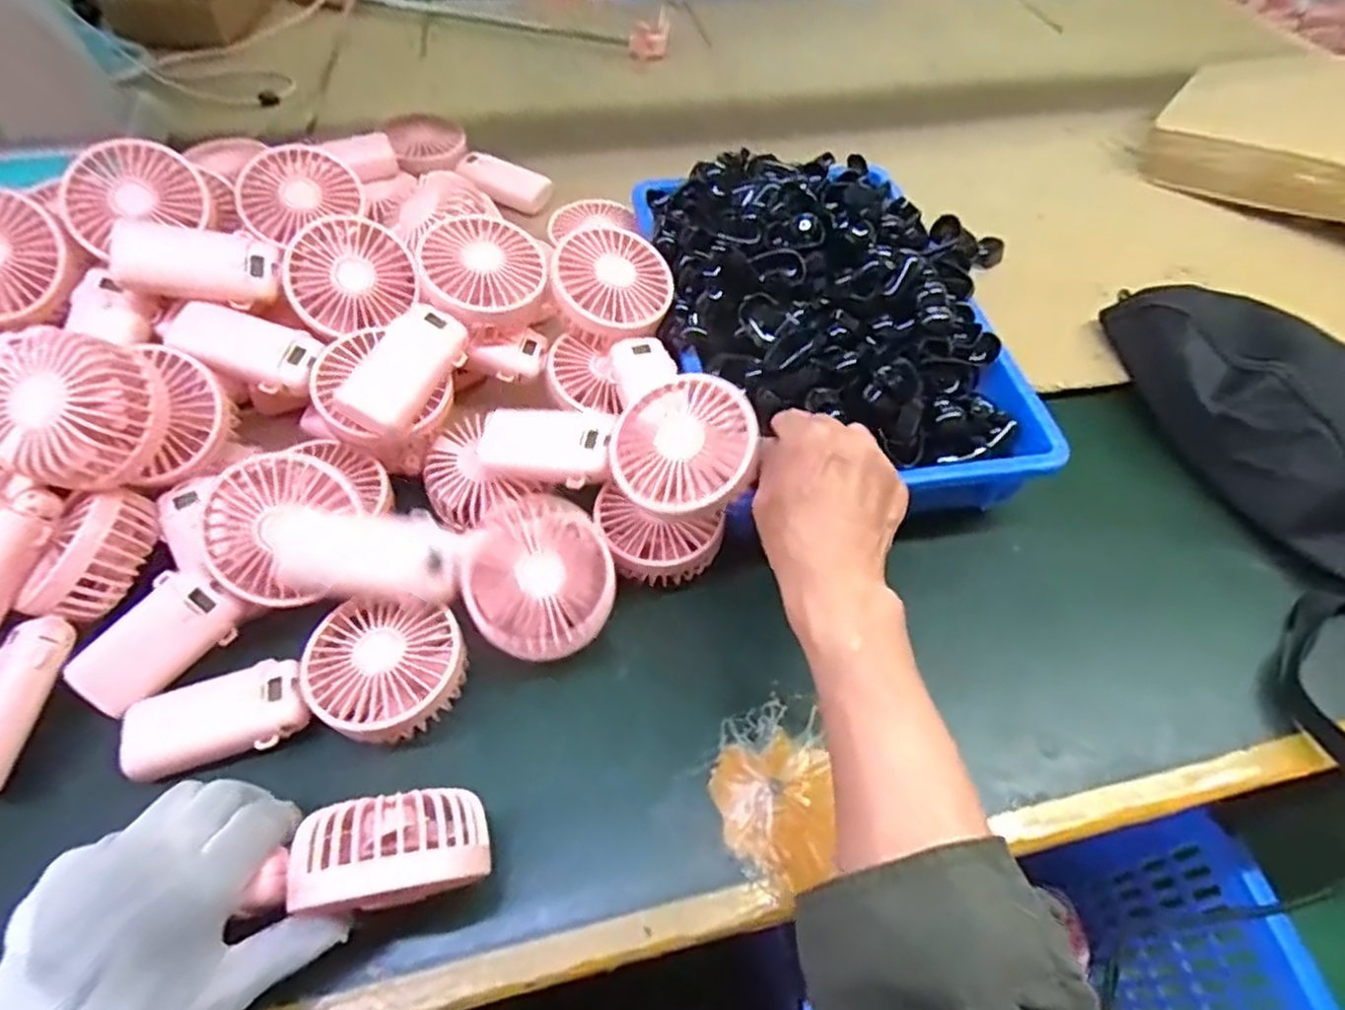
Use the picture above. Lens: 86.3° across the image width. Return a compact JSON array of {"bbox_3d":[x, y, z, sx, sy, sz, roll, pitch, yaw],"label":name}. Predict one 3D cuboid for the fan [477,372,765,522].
[{"bbox_3d":[-0.036,-0.040,0.449,0.179,0.043,0.078,7,50,27],"label":"fan"}]

